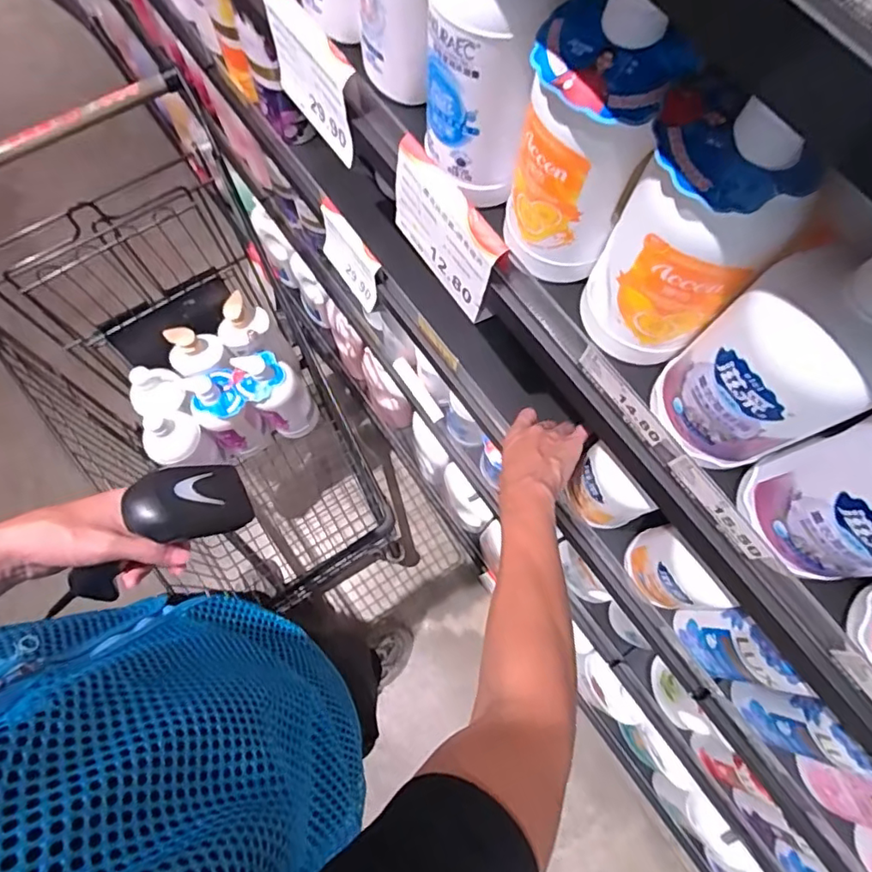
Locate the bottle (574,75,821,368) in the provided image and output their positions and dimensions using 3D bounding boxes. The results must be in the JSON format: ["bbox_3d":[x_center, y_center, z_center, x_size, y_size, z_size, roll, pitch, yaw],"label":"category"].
[{"bbox_3d":[0.160,-0.121,0.371,0.091,0.192,0.062,32,76,8],"label":"bottle"}]

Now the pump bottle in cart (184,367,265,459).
[{"bbox_3d":[-0.392,-0.043,1.035,0.089,0.194,0.101,-27,75,-8],"label":"pump bottle in cart"}]

